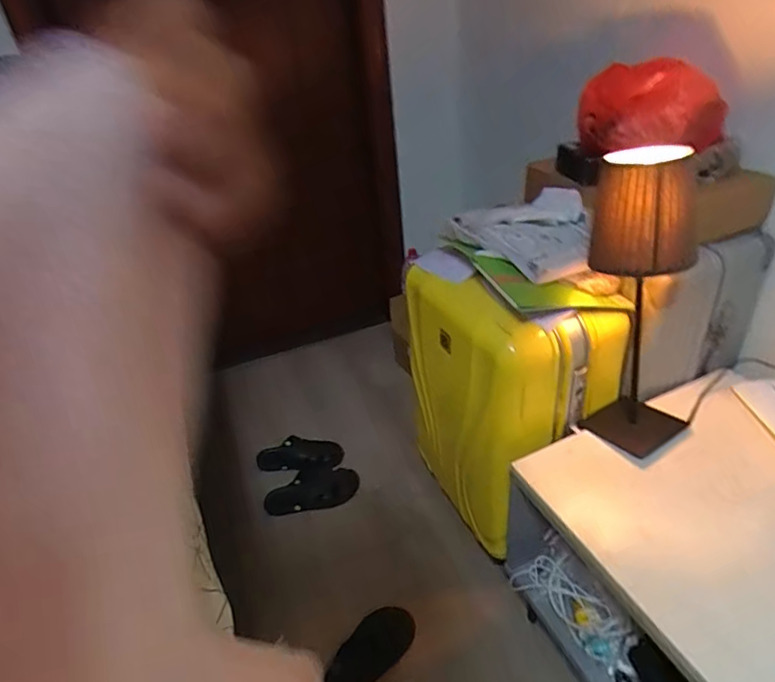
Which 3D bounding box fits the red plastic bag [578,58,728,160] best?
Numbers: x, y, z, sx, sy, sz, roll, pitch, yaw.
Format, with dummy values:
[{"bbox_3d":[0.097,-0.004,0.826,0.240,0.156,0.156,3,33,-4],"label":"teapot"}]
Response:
[{"bbox_3d":[0.447,-0.396,0.885,0.226,0.137,0.099,23,43,35],"label":"red plastic bag"}]

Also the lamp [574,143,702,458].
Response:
[{"bbox_3d":[0.392,-0.047,0.795,0.173,0.444,0.140,14,38,26],"label":"lamp"}]

